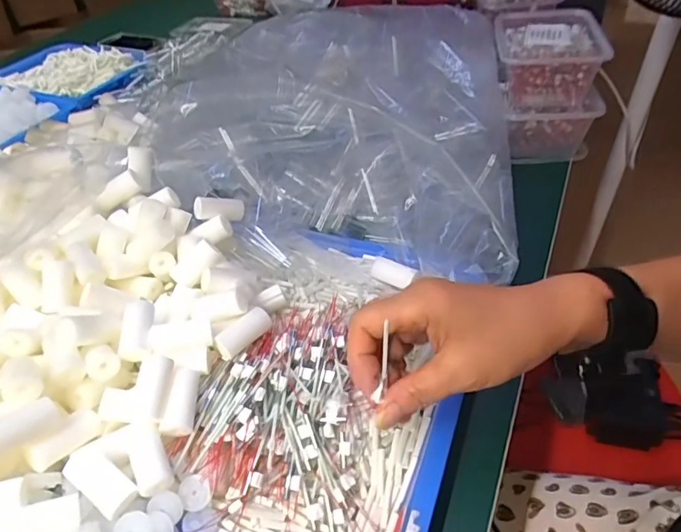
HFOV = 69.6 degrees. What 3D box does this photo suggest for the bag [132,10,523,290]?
[{"bbox_3d":[0.021,-0.166,0.560,0.395,0.130,0.350,15,47,21],"label":"bag"}]

